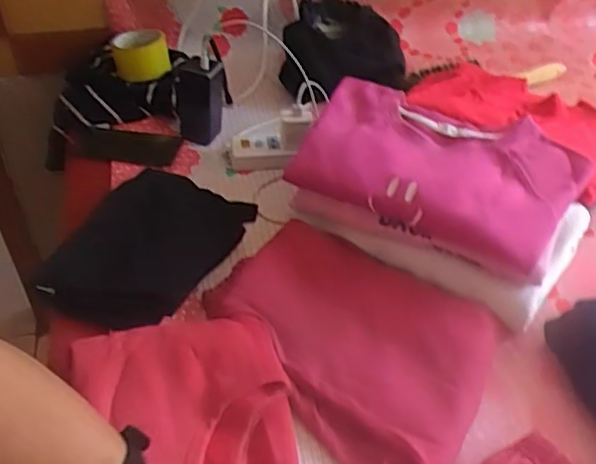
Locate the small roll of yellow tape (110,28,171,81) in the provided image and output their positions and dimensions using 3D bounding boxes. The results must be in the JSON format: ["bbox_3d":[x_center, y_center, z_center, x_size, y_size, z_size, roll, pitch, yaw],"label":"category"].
[{"bbox_3d":[-0.255,-0.289,1.044,0.088,0.059,0.082,-10,46,-13],"label":"small roll of yellow tape"}]

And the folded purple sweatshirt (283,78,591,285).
[{"bbox_3d":[0.175,-0.078,0.820,0.339,0.068,0.196,20,47,18],"label":"folded purple sweatshirt"}]

